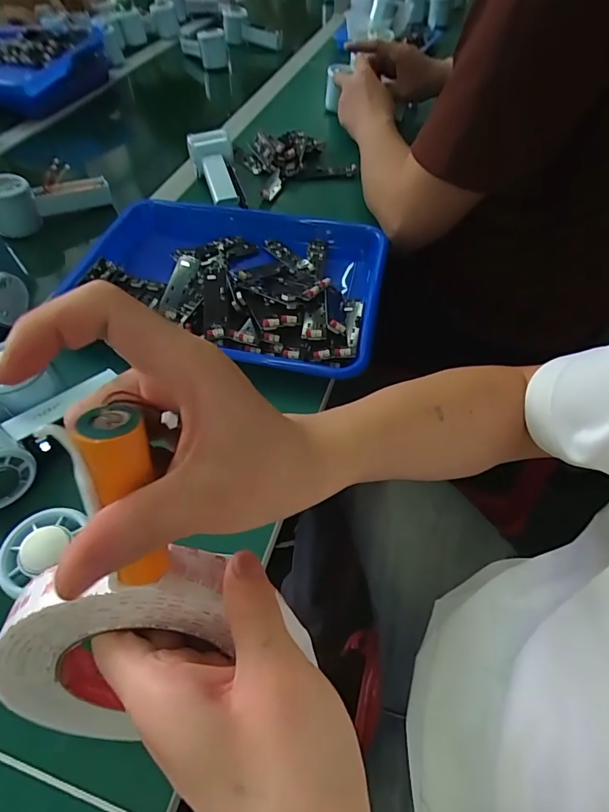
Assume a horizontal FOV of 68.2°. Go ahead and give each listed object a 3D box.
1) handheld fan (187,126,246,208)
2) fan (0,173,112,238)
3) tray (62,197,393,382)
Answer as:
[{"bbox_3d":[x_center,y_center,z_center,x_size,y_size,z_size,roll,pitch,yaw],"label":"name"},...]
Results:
[{"bbox_3d":[-0.120,-0.330,0.640,0.057,0.043,0.141,-17,71,-16],"label":"handheld fan"},{"bbox_3d":[-0.346,-0.282,0.608,0.155,0.061,0.050,-29,58,-20],"label":"fan"},{"bbox_3d":[-0.092,-0.144,0.520,0.373,0.055,0.255,15,54,12],"label":"tray"}]

